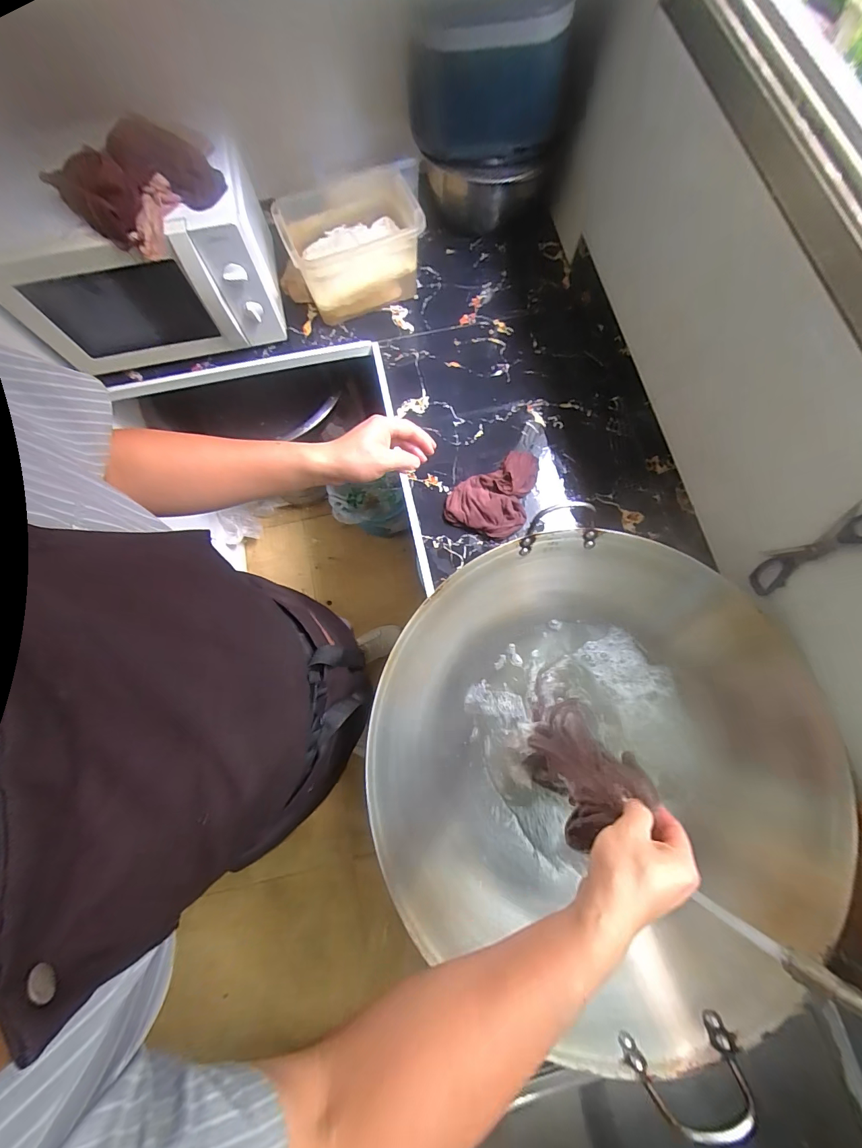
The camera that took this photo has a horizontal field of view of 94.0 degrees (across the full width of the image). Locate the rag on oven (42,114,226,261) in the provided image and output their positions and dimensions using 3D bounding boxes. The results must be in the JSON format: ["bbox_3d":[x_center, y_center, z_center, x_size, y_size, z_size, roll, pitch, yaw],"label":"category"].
[{"bbox_3d":[-0.394,-0.520,0.547,0.217,0.097,0.076,-15,77,-4],"label":"rag on oven"}]

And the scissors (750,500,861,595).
[{"bbox_3d":[0.439,-0.025,0.454,0.015,0.205,0.063,-18,78,-4],"label":"scissors"}]

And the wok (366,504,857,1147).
[{"bbox_3d":[0.225,0.234,0.565,0.578,0.149,0.550,0,77,0],"label":"wok"}]

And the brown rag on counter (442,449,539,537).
[{"bbox_3d":[0.112,-0.152,0.732,0.138,0.039,0.160,19,77,4],"label":"brown rag on counter"}]

